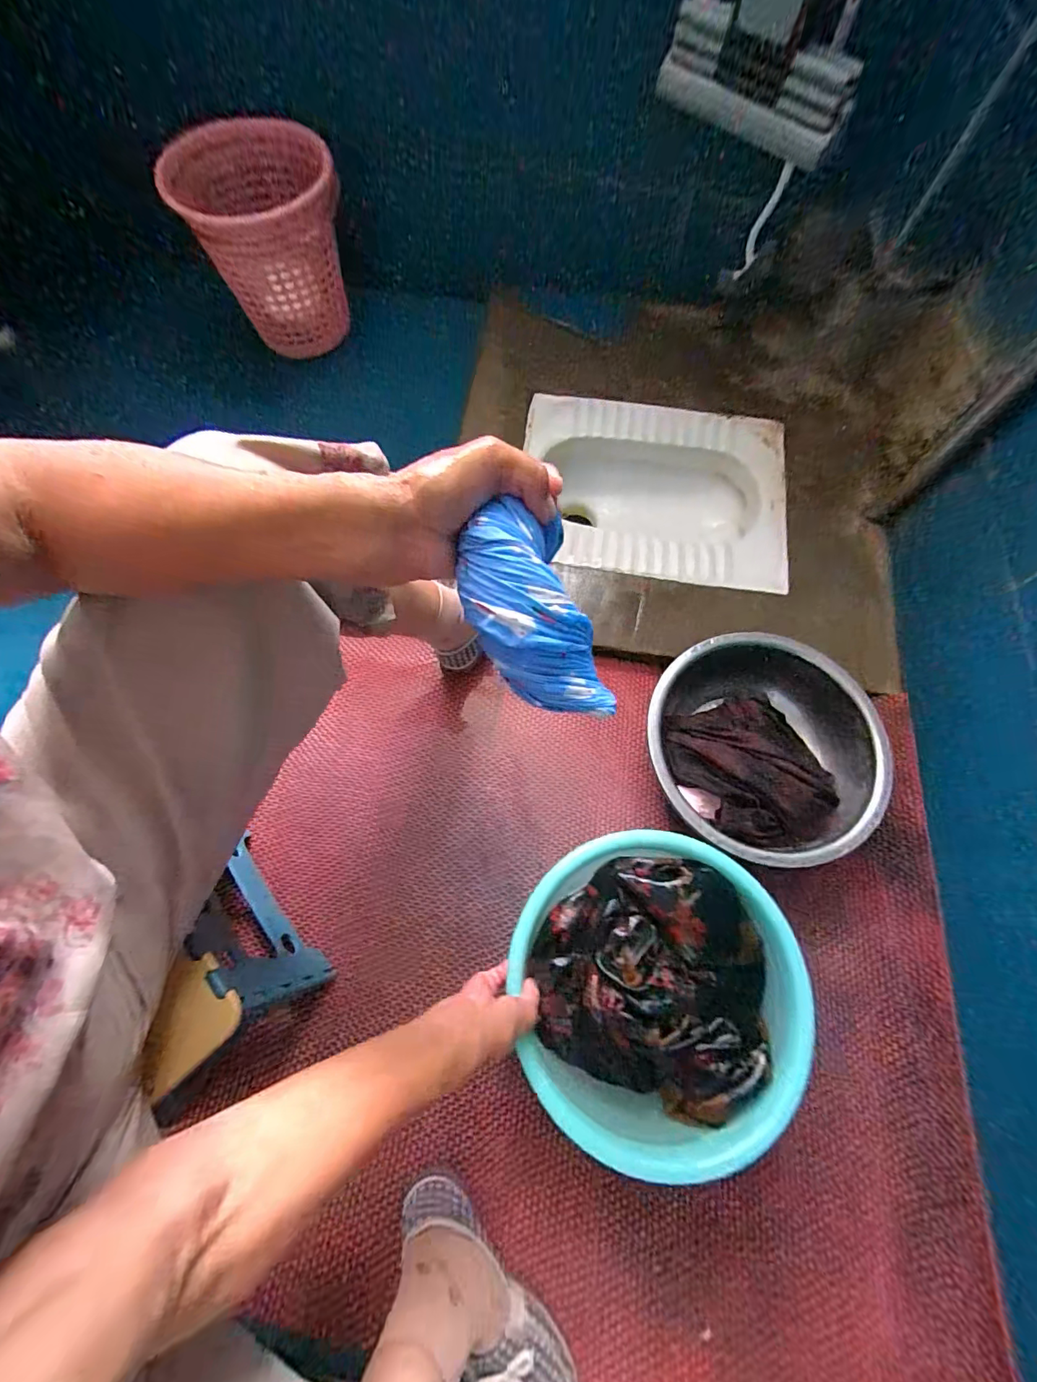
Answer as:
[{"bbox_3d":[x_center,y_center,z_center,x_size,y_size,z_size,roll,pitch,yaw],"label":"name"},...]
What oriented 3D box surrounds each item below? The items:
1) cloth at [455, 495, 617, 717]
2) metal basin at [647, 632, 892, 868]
[{"bbox_3d":[0.007,-0.048,0.303,0.078,0.058,0.146,-18,95,-5],"label":"cloth"},{"bbox_3d":[0.346,0.084,0.704,0.307,0.117,0.312,0,68,-1],"label":"metal basin"}]

